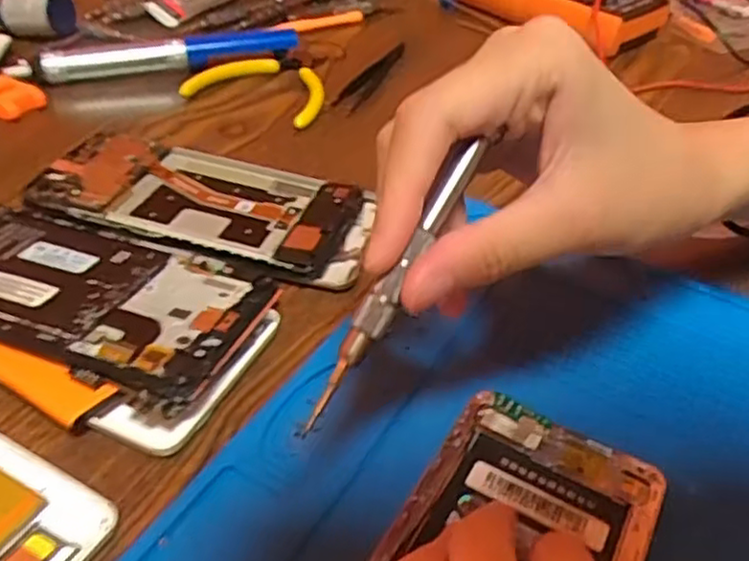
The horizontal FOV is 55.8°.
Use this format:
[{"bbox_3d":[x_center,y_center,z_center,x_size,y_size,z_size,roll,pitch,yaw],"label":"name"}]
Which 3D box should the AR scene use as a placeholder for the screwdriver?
[{"bbox_3d":[0.006,0.001,0.196,0.009,0.006,0.094,28,84,24],"label":"screwdriver"}]

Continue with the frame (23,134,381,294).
[{"bbox_3d":[-0.081,-0.039,0.339,0.162,0.011,0.074,18,42,13],"label":"frame"}]

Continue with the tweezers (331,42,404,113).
[{"bbox_3d":[0.000,-0.136,0.470,0.017,0.010,0.105,18,42,13],"label":"tweezers"}]

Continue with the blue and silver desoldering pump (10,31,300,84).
[{"bbox_3d":[-0.137,-0.146,0.454,0.176,0.017,0.014,-12,44,-21],"label":"blue and silver desoldering pump"}]

